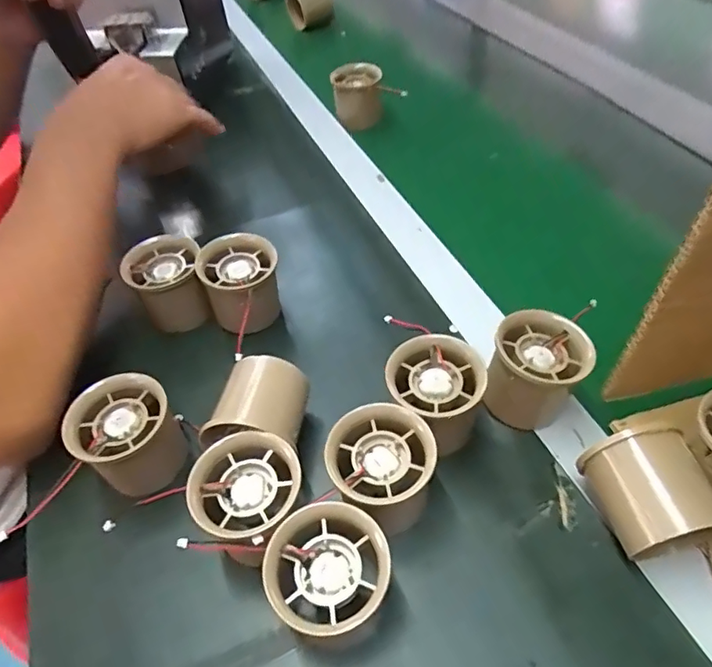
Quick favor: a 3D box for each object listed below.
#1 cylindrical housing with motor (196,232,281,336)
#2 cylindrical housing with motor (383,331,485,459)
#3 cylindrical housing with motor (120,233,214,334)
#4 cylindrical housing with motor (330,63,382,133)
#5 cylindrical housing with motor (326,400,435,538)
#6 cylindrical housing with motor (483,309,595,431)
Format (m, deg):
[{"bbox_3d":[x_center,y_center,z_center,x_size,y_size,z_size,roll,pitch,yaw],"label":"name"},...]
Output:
[{"bbox_3d":[-0.082,-0.033,0.387,0.052,0.055,0.058,-11,49,-6],"label":"cylindrical housing with motor"},{"bbox_3d":[0.046,0.035,0.311,0.048,0.056,0.052,-2,49,2],"label":"cylindrical housing with motor"},{"bbox_3d":[-0.139,-0.033,0.399,0.051,0.060,0.052,-2,49,2],"label":"cylindrical housing with motor"},{"bbox_3d":[0.001,-0.263,0.595,0.053,0.056,0.051,-4,49,1],"label":"cylindrical housing with motor"},{"bbox_3d":[0.014,0.075,0.286,0.052,0.052,0.053,-2,49,2],"label":"cylindrical housing with motor"},{"bbox_3d":[0.109,0.024,0.322,0.051,0.053,0.054,-2,49,2],"label":"cylindrical housing with motor"}]

